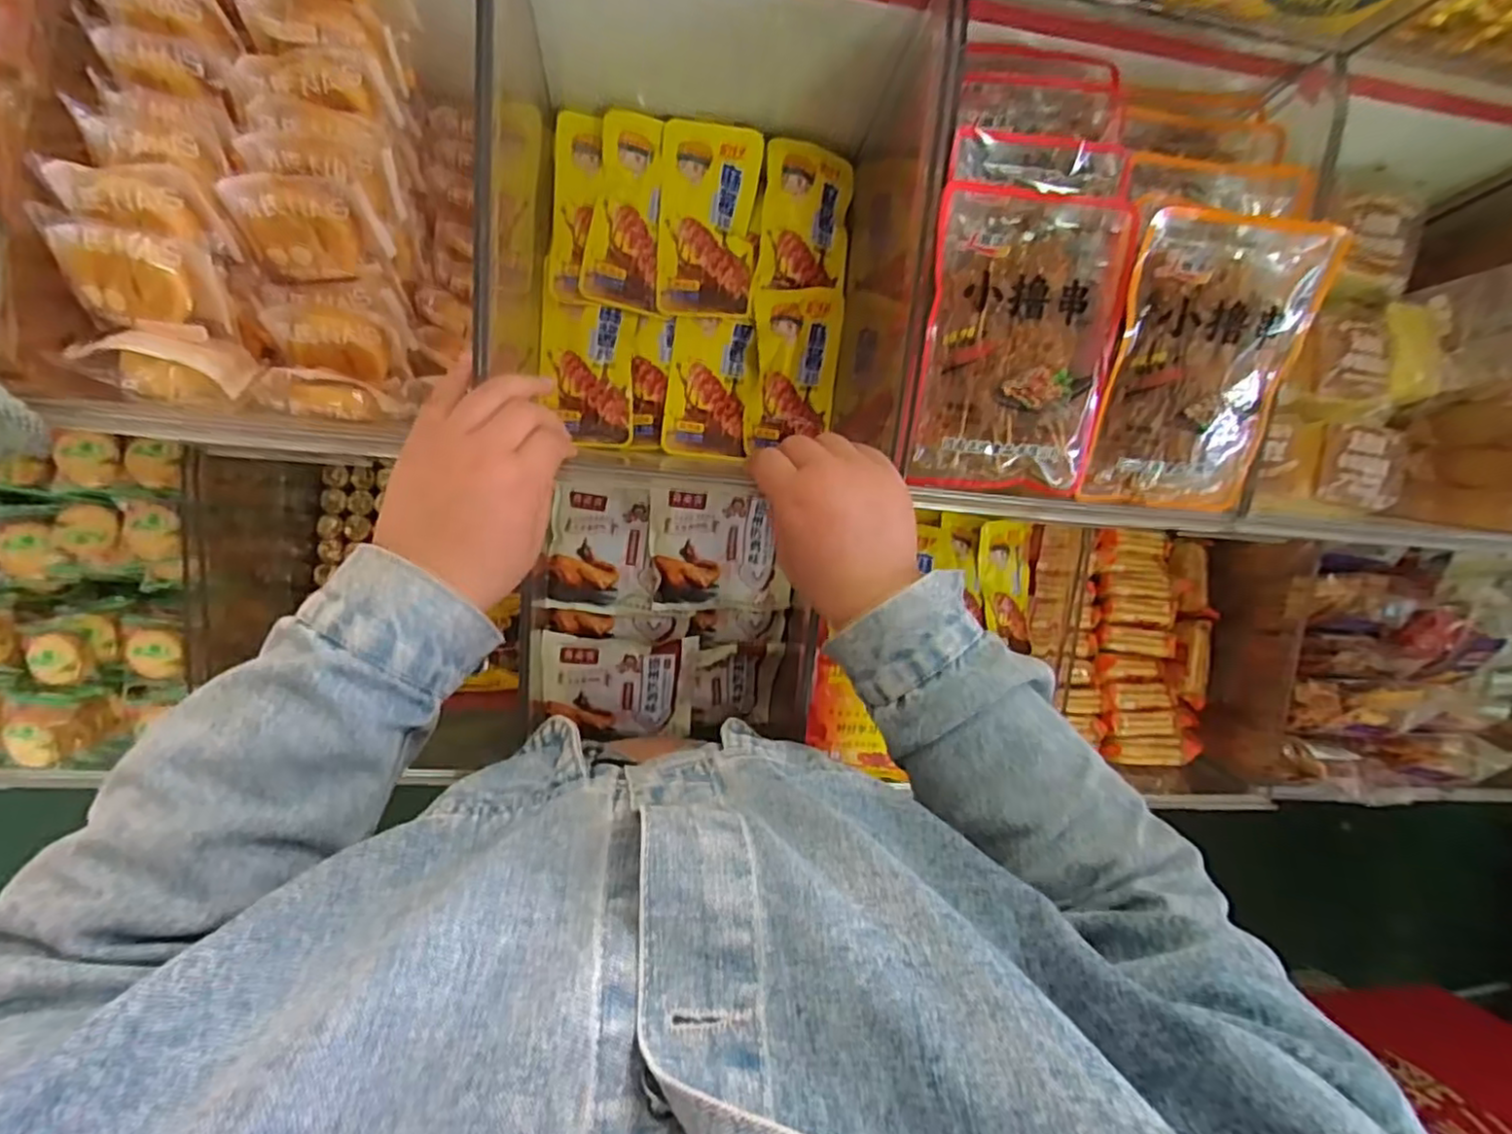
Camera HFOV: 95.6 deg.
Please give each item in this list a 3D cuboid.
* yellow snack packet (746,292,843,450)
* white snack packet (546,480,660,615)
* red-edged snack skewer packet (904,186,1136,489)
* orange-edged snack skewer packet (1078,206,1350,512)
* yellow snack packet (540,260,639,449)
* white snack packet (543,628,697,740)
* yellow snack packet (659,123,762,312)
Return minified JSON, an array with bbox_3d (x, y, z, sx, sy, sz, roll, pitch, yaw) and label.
[{"bbox_3d":[0.032,-0.156,0.540,0.068,0.013,0.119,-1,105,-22],"label":"yellow snack packet"},{"bbox_3d":[-0.141,-0.016,0.637,0.096,0.034,0.116,6,88,-9],"label":"white snack packet"},{"bbox_3d":[0.159,-0.133,0.413,0.115,0.017,0.171,3,105,-6],"label":"red-edged snack skewer packet"},{"bbox_3d":[0.274,-0.123,0.426,0.117,0.032,0.171,3,111,-8],"label":"orange-edged snack skewer packet"},{"bbox_3d":[-0.128,-0.152,0.523,0.070,0.014,0.116,4,100,-3],"label":"yellow snack packet"},{"bbox_3d":[-0.129,0.116,0.653,0.140,0.018,0.106,3,110,-11],"label":"white snack packet"},{"bbox_3d":[-0.036,-0.260,0.514,0.071,0.023,0.135,3,88,-9],"label":"yellow snack packet"}]

